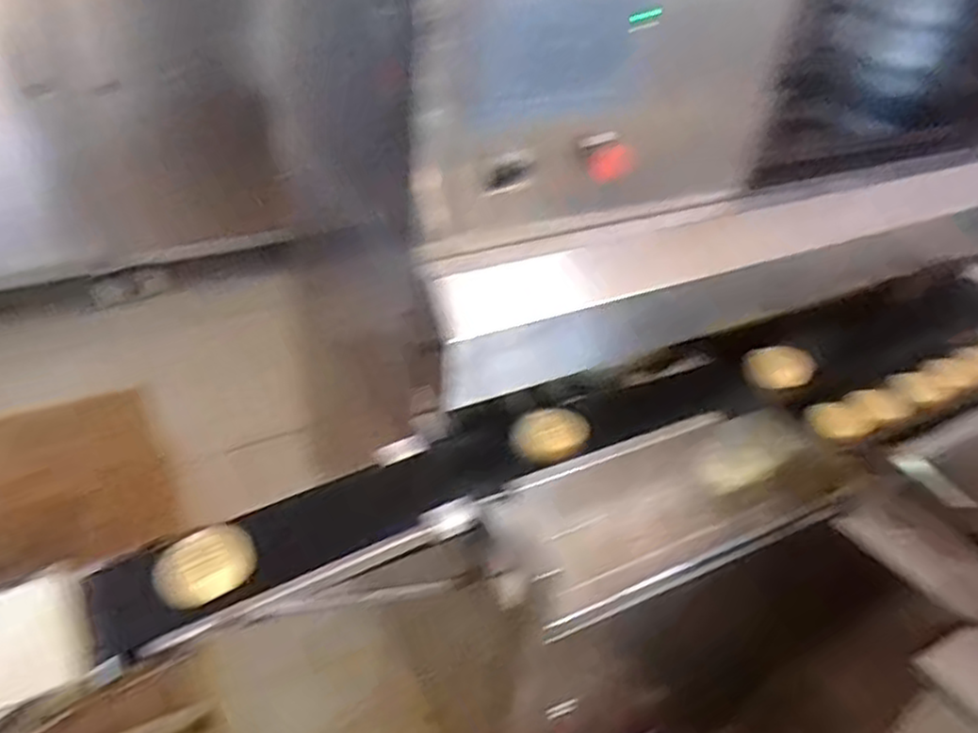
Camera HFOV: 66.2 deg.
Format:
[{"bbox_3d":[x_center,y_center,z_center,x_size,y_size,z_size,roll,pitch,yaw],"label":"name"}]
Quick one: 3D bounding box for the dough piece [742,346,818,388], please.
[{"bbox_3d":[0.428,0.002,1.108,0.096,0.044,0.054,12,37,12],"label":"dough piece"}]

